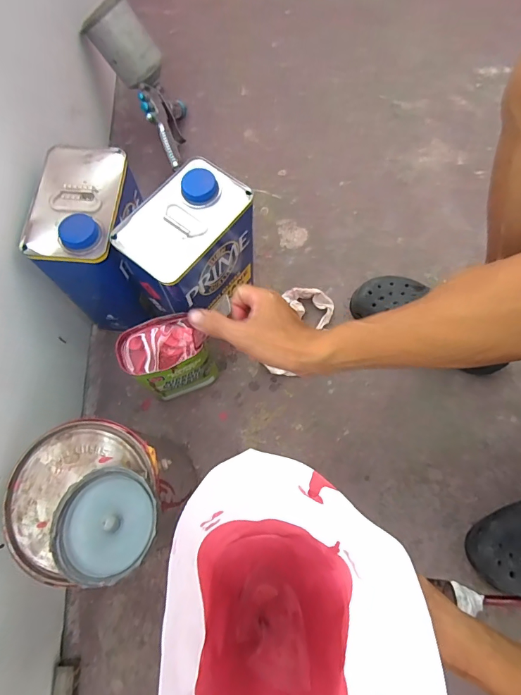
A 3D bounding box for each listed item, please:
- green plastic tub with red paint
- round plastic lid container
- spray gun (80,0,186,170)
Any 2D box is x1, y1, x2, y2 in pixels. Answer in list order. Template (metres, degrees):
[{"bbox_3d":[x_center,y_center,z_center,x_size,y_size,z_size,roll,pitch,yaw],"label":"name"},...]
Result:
[{"bbox_3d":[-0.129,0.025,0.588,0.110,0.179,0.075,-21,73,-8],"label":"green plastic tub with red paint"},{"bbox_3d":[-0.153,0.174,0.390,0.101,0.028,0.101,0,71,-1],"label":"round plastic lid container"},{"bbox_3d":[-0.209,-0.494,0.745,0.117,0.104,0.283,-34,116,-11],"label":"spray gun"}]

